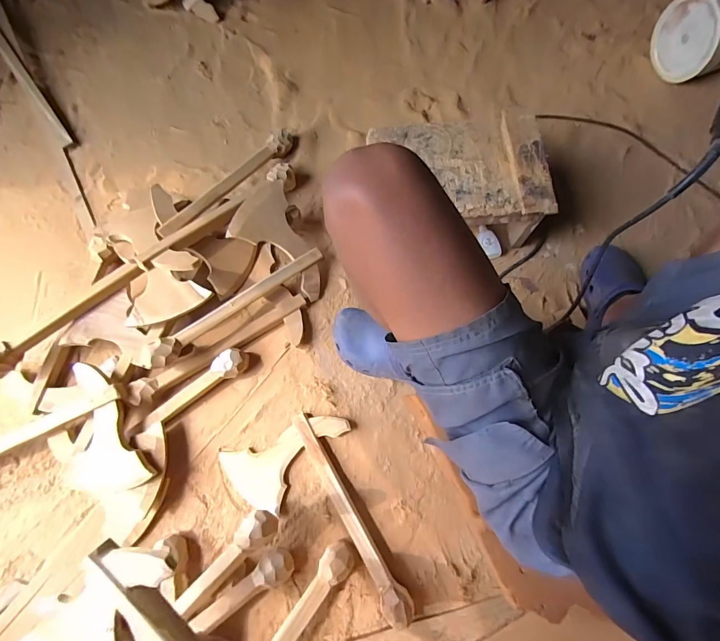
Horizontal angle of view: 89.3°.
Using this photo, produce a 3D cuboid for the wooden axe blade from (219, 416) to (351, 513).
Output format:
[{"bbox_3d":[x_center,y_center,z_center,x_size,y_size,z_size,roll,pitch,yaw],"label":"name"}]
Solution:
[{"bbox_3d":[-0.130,0.269,0.687,0.245,0.025,0.125,-20,77,-6],"label":"wooden axe blade"}]

